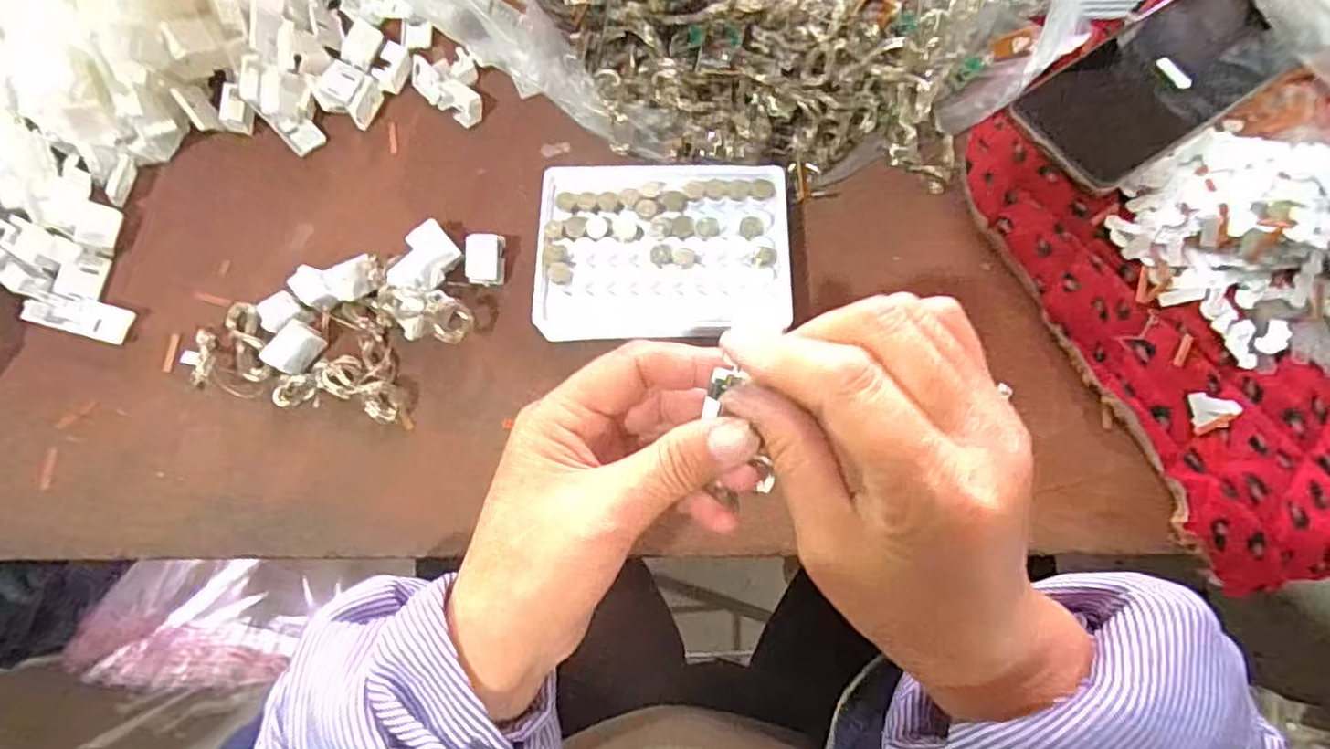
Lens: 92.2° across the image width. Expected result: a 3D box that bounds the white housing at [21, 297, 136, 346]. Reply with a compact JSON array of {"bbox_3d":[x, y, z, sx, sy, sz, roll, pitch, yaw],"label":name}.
[{"bbox_3d":[-0.326,-0.032,0.356,0.056,0.008,0.021,13,74,6],"label":"white housing"}]

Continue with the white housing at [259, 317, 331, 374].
[{"bbox_3d":[-0.198,-0.013,0.342,0.020,0.014,0.027,34,77,12],"label":"white housing"}]

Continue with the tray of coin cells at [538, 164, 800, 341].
[{"bbox_3d":[0.000,-0.067,0.340,0.131,0.010,0.100,2,77,1],"label":"tray of coin cells"}]

